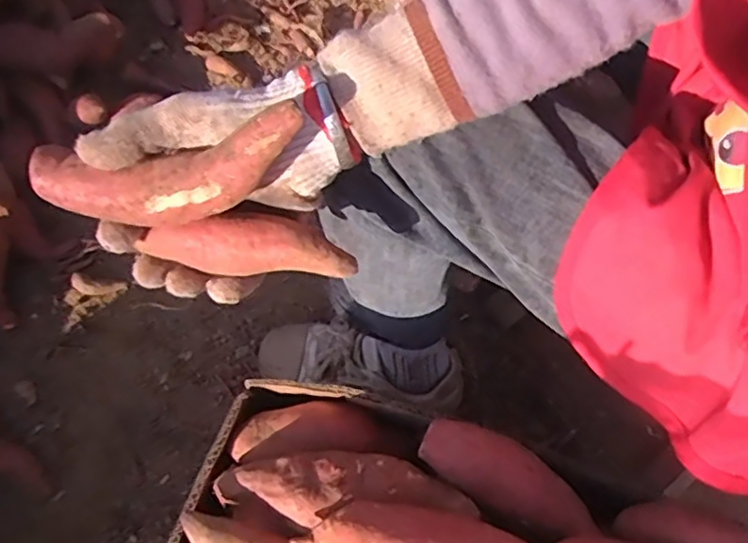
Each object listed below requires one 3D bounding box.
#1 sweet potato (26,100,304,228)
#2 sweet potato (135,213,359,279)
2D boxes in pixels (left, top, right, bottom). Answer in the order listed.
[{"bbox_3d":[-0.112,-0.052,0.343,0.150,0.033,0.042,-6,68,14],"label":"sweet potato"},{"bbox_3d":[-0.075,-0.016,0.374,0.125,0.031,0.029,6,69,2],"label":"sweet potato"}]

